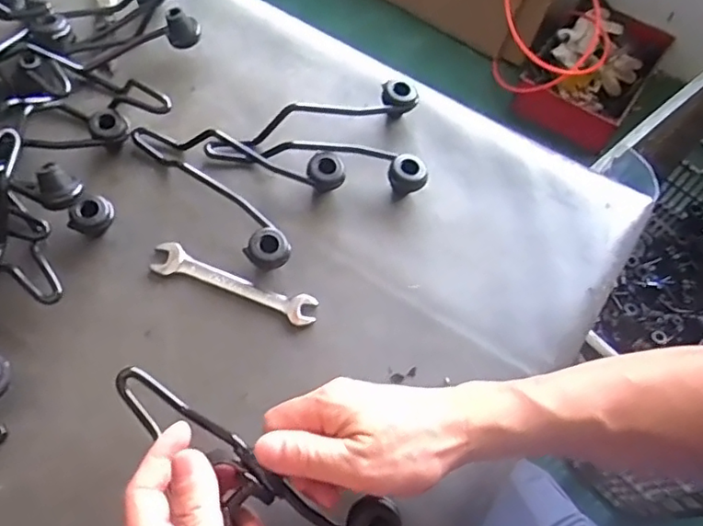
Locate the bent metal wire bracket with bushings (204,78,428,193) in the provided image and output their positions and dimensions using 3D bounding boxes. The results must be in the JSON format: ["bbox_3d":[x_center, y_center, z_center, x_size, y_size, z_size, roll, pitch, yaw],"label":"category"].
[{"bbox_3d":[-0.030,-0.119,0.529,0.192,0.032,0.107,5,63,1],"label":"bent metal wire bracket with bushings"}]

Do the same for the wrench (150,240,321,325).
[{"bbox_3d":[-0.096,0.016,0.481,0.143,0.004,0.027,19,64,8],"label":"wrench"}]

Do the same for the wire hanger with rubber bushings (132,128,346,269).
[{"bbox_3d":[-0.094,-0.091,0.513,0.112,0.036,0.196,-39,70,-19],"label":"wire hanger with rubber bushings"}]

